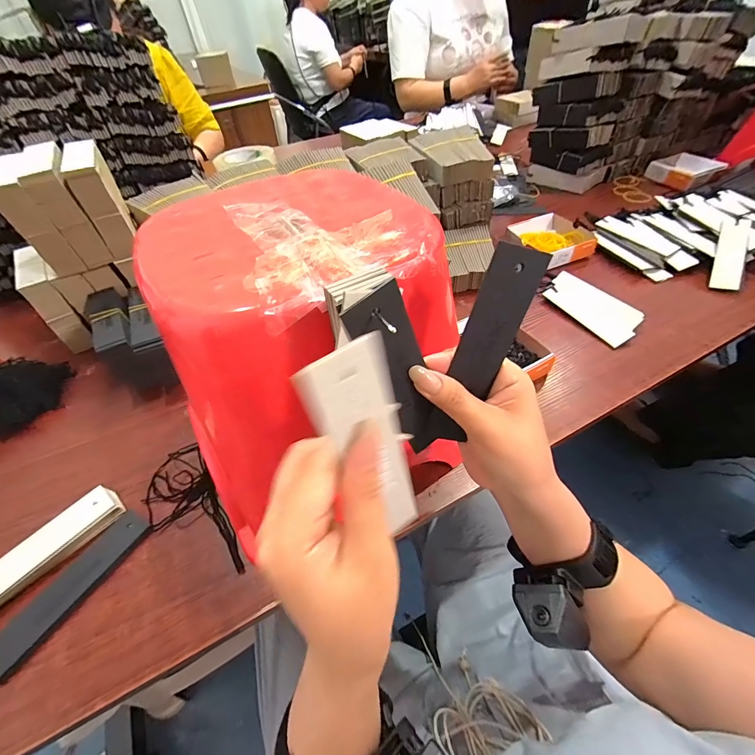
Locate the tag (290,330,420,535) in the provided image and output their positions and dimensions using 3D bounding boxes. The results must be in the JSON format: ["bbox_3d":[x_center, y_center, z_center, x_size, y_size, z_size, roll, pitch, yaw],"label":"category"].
[{"bbox_3d":[0.001,0.034,0.160,0.036,0.114,0.008,-32,41,-15],"label":"tag"}]

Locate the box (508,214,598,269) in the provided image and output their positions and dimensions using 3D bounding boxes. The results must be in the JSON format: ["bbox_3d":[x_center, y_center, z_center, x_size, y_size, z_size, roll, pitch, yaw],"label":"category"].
[{"bbox_3d":[0.302,-0.239,0.601,0.103,0.029,0.119,-21,50,-14],"label":"box"}]

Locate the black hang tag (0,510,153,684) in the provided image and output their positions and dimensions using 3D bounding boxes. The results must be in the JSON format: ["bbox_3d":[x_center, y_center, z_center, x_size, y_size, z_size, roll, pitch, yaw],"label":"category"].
[{"bbox_3d":[-0.251,0.172,0.289,0.038,0.007,0.126,20,50,22],"label":"black hang tag"}]

